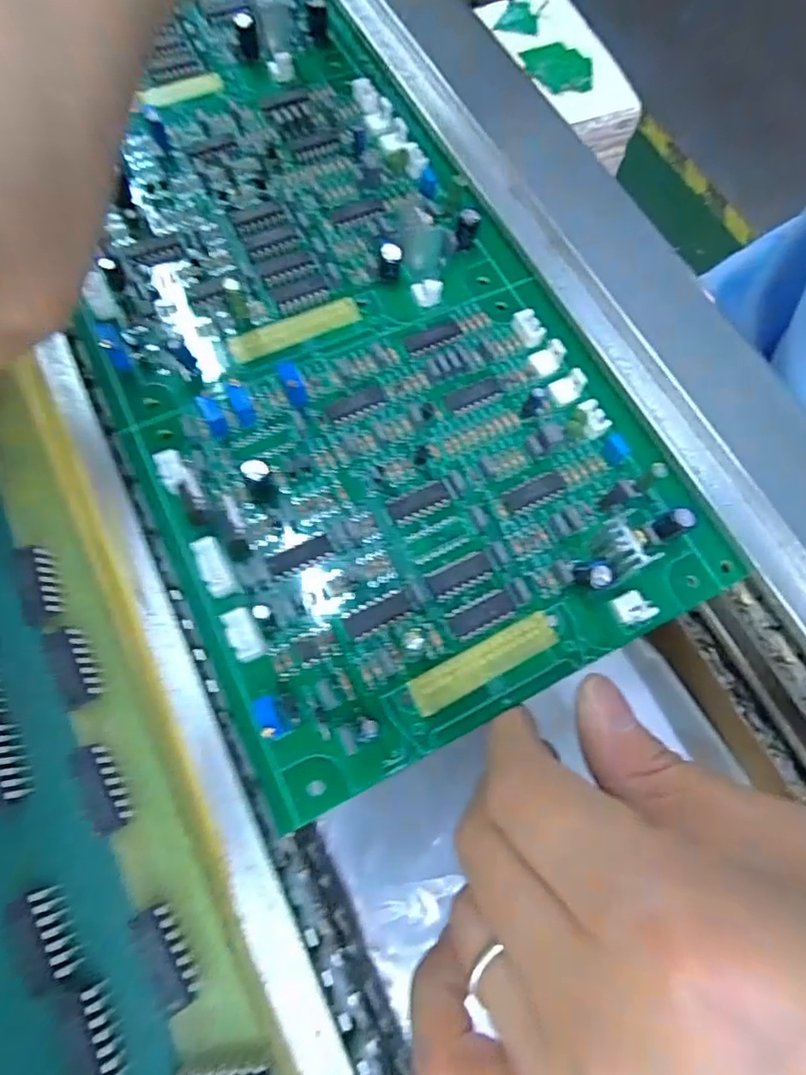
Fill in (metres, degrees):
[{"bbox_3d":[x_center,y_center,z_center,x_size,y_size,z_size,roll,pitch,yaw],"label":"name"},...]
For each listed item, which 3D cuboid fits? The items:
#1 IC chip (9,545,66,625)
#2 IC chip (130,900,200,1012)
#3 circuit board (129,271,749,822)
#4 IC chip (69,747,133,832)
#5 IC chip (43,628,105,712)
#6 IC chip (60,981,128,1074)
[{"bbox_3d":[-0.087,0.011,0.134,0.008,0.004,0.019,-22,74,-9],"label":"IC chip"},{"bbox_3d":[-0.046,0.081,0.110,0.007,0.004,0.018,-30,75,-11],"label":"IC chip"},{"bbox_3d":[0.009,-0.012,0.166,0.146,0.012,0.122,-25,74,-11],"label":"circuit board"},{"bbox_3d":[-0.064,0.053,0.119,0.007,0.004,0.019,-30,76,-11],"label":"IC chip"},{"bbox_3d":[-0.074,0.029,0.127,0.007,0.004,0.019,-25,75,-10],"label":"IC chip"},{"bbox_3d":[-0.059,0.095,0.104,0.010,0.004,0.018,-22,74,-9],"label":"IC chip"}]

